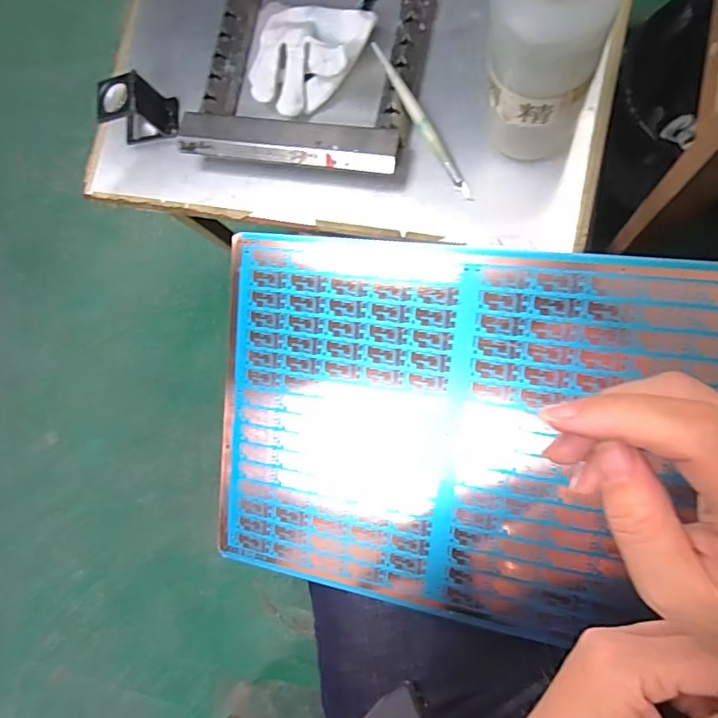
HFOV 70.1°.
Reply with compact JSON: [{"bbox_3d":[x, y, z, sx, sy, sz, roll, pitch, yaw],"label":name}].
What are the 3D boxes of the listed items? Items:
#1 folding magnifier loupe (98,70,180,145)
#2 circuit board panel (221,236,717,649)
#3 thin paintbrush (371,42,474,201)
[{"bbox_3d":[-0.207,-0.233,0.477,0.058,0.050,0.040,-8,82,11],"label":"folding magnifier loupe"},{"bbox_3d":[0.135,0.061,0.313,0.481,0.006,0.242,8,100,15],"label":"circuit board panel"},{"bbox_3d":[0.053,-0.197,0.426,0.011,0.010,0.148,-33,94,3],"label":"thin paintbrush"}]

